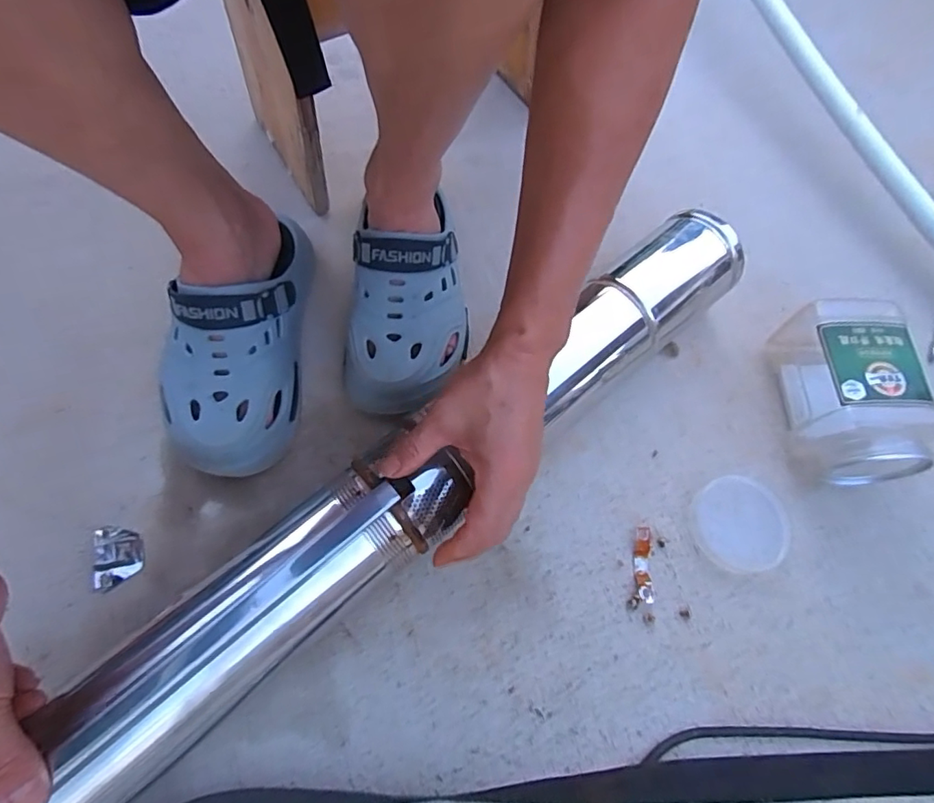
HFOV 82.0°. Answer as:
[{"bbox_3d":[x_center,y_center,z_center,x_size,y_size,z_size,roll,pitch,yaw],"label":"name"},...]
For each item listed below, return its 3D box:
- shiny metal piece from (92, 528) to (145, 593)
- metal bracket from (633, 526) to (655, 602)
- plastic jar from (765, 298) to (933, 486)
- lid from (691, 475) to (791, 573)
[{"bbox_3d":[-0.278,0.120,0.422,0.035,0.010,0.047,-17,68,-11],"label":"shiny metal piece"},{"bbox_3d":[0.148,0.136,0.451,0.015,0.010,0.059,9,66,1],"label":"metal bracket"},{"bbox_3d":[0.335,-0.007,0.478,0.089,0.089,0.155,2,66,-2],"label":"plastic jar"},{"bbox_3d":[0.239,0.106,0.471,0.079,0.005,0.080,1,66,-3],"label":"lid"}]

